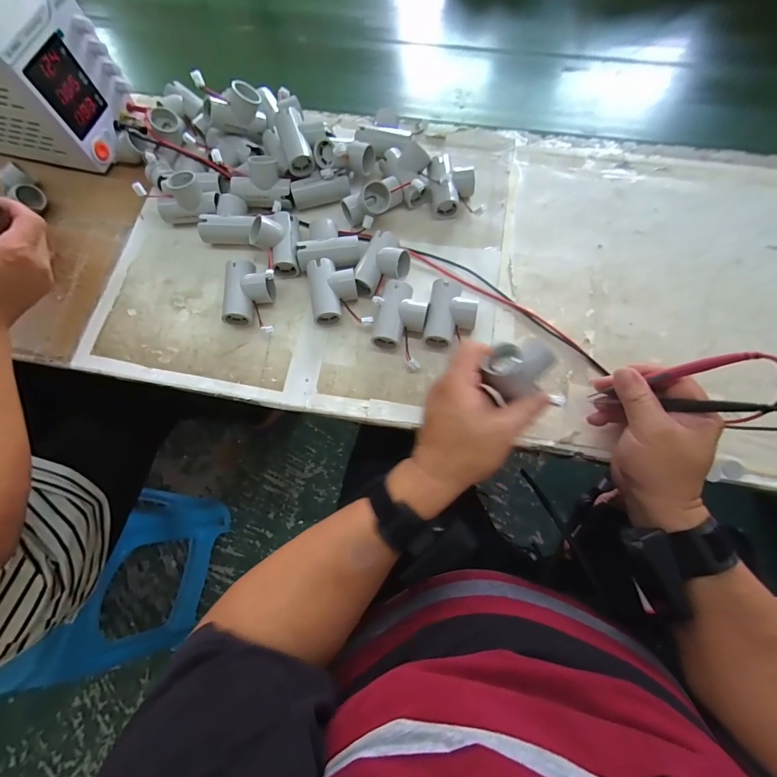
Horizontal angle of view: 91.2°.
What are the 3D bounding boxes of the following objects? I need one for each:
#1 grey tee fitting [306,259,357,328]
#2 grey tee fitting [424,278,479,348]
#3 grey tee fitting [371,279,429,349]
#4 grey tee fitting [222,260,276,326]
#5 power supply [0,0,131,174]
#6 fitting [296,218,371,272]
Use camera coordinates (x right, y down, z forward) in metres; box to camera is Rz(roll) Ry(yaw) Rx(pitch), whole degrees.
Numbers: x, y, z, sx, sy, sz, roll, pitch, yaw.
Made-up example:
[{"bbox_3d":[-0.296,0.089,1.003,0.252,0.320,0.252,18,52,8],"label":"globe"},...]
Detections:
[{"bbox_3d":[-0.064,-0.113,0.444,0.053,0.030,0.072,-10,72,-1],"label":"grey tee fitting"},{"bbox_3d":[0.073,-0.082,0.429,0.055,0.033,0.076,10,73,6],"label":"grey tee fitting"},{"bbox_3d":[0.016,-0.082,0.433,0.053,0.030,0.077,13,73,7],"label":"grey tee fitting"},{"bbox_3d":[-0.164,-0.113,0.449,0.052,0.034,0.072,3,72,3],"label":"grey tee fitting"},{"bbox_3d":[-0.495,-0.397,0.490,0.247,0.154,0.120,13,73,7],"label":"power supply"},{"bbox_3d":[-0.067,-0.174,0.461,0.081,0.029,0.063,-5,72,1],"label":"fitting"}]

